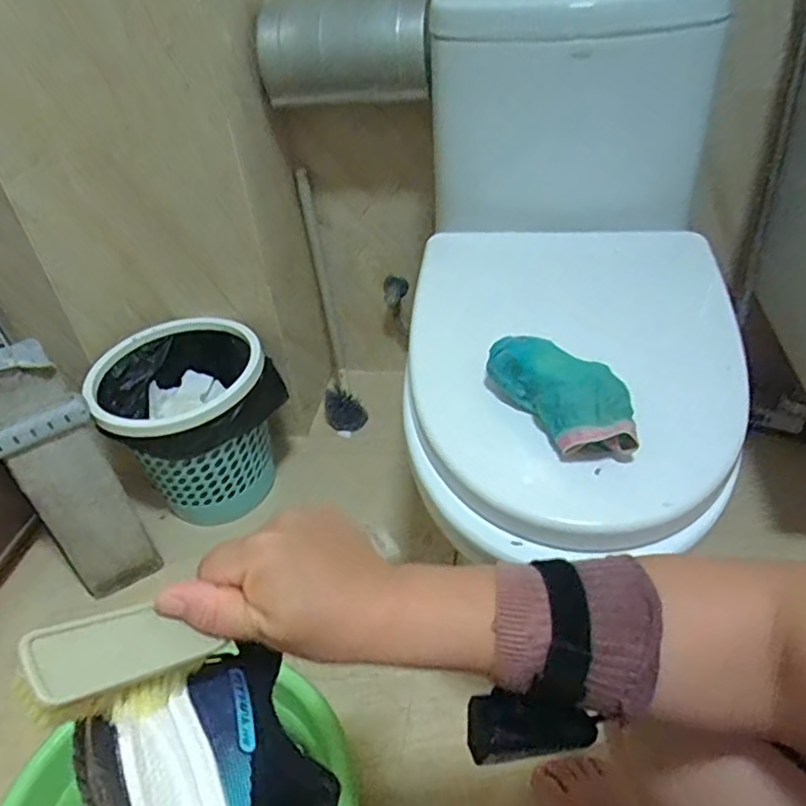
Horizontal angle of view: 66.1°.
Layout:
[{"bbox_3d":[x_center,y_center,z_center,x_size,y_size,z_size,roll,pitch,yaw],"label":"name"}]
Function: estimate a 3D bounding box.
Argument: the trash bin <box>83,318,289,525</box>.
[{"bbox_3d":[-0.353,0.038,1.061,0.252,0.273,0.252,-4,40,3],"label":"trash bin"}]

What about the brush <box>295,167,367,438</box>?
[{"bbox_3d":[-0.149,-0.181,1.182,0.075,0.497,0.080,-10,18,-4],"label":"brush"}]

